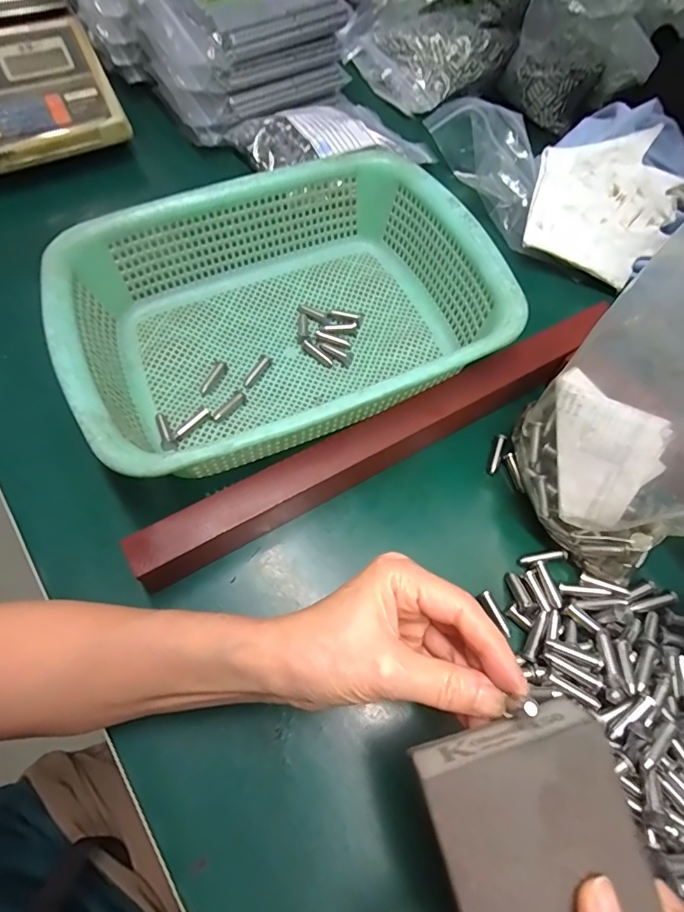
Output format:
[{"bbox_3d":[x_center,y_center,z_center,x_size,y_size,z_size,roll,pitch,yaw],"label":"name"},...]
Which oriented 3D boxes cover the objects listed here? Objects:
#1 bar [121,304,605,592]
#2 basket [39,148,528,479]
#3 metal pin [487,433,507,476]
[{"bbox_3d":[0.033,-0.013,0.326,0.357,0.044,0.033,-27,68,-14],"label":"bar"},{"bbox_3d":[-0.040,-0.101,0.344,0.287,0.080,0.214,-19,66,-11],"label":"basket"},{"bbox_3d":[0.116,-0.002,0.345,0.007,0.006,0.033,20,65,8],"label":"metal pin"}]

